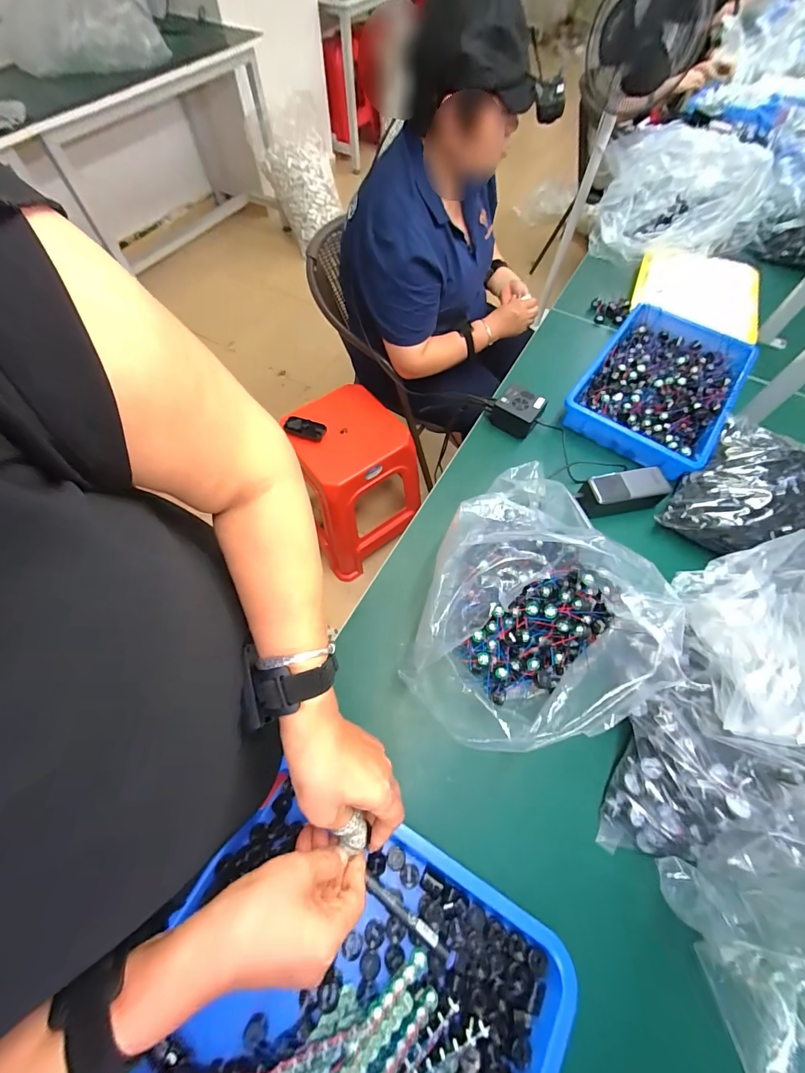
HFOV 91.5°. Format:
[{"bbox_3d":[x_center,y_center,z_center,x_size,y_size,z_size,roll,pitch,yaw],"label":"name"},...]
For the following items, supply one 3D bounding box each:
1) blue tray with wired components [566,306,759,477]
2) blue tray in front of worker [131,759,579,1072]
[{"bbox_3d":[0.502,-0.301,0.766,0.252,0.062,0.399,34,67,15],"label":"blue tray with wired components"},{"bbox_3d":[-0.048,0.448,0.363,0.368,0.050,0.292,26,65,12],"label":"blue tray in front of worker"}]

